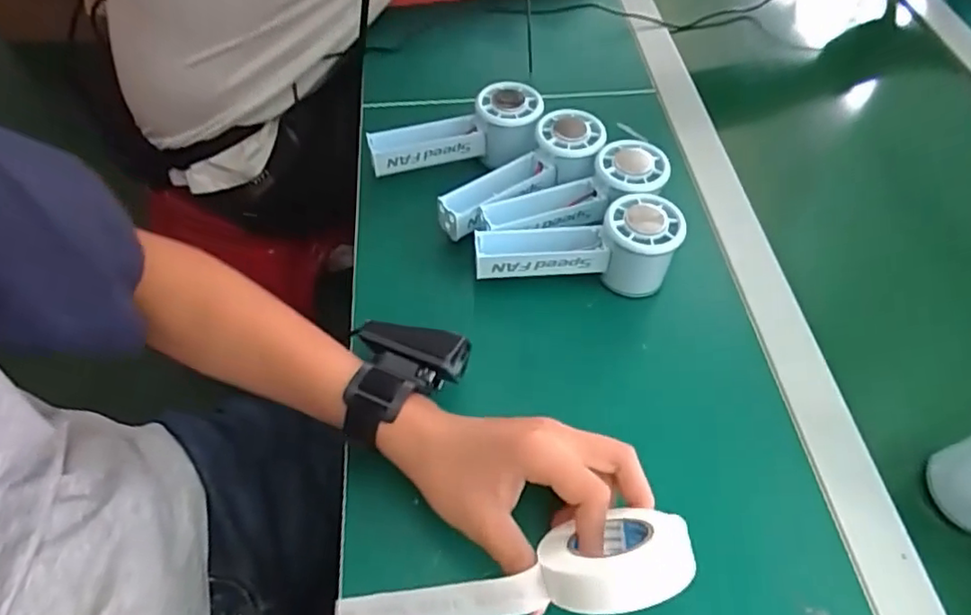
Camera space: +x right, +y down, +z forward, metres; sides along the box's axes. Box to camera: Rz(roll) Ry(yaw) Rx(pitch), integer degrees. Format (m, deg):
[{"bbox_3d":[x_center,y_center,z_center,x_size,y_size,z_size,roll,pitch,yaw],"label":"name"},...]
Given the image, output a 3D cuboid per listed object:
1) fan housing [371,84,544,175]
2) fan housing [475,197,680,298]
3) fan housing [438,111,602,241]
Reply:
[{"bbox_3d":[-0.021,-0.142,0.538,0.149,0.058,0.076,-14,54,4],"label":"fan housing"},{"bbox_3d":[0.067,-0.046,0.469,0.144,0.064,0.053,3,54,2],"label":"fan housing"},{"bbox_3d":[0.035,-0.100,0.509,0.151,0.059,0.060,-36,62,-23],"label":"fan housing"}]

